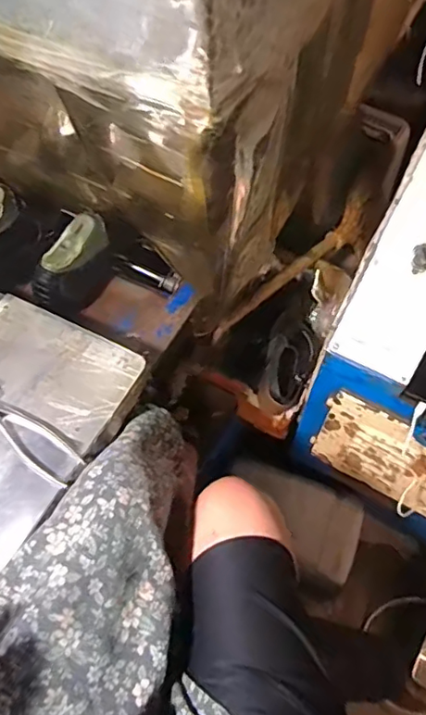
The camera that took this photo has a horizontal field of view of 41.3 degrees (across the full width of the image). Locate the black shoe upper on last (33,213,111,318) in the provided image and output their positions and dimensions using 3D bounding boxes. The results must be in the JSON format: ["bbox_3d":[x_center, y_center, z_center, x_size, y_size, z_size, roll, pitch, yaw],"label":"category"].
[{"bbox_3d":[-0.196,-0.122,0.811,0.067,0.102,0.139,20,63,10],"label":"black shoe upper on last"}]

